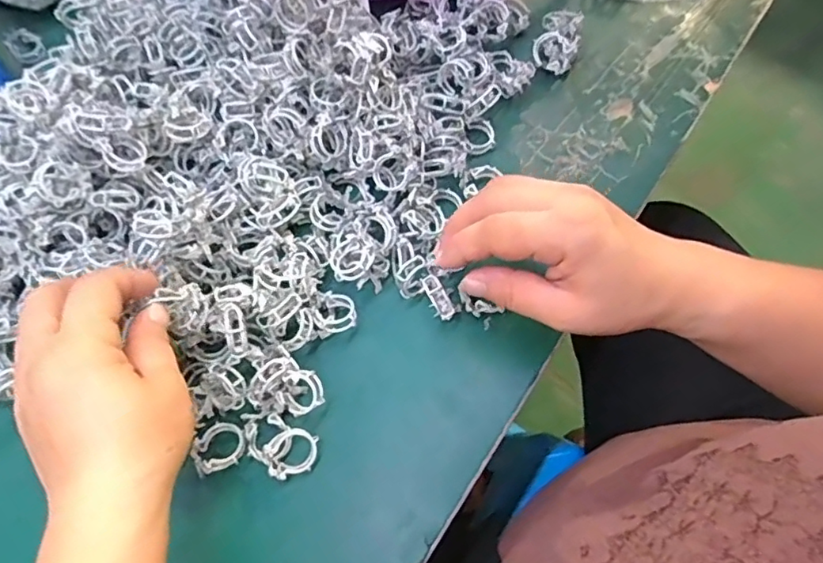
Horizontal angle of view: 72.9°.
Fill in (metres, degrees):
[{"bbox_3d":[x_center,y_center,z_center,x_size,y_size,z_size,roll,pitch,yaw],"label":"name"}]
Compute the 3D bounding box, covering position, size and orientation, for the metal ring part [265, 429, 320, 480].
[{"bbox_3d":[-0.067,0.097,0.316,0.029,0.014,0.025,-20,68,-4],"label":"metal ring part"}]

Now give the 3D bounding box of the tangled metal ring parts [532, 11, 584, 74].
[{"bbox_3d":[0.107,-0.177,0.408,0.029,0.019,0.049,18,70,11],"label":"tangled metal ring parts"}]

